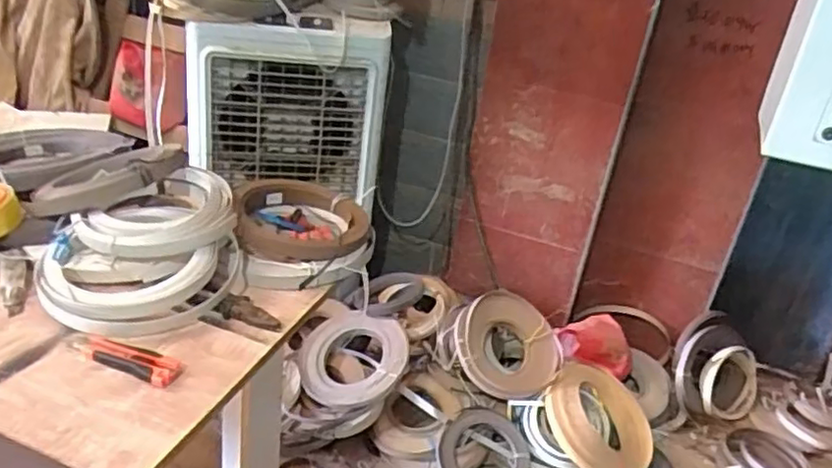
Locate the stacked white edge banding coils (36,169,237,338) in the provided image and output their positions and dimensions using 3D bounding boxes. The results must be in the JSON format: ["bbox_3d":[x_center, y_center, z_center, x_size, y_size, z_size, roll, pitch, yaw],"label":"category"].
[{"bbox_3d":[-0.383,0.012,0.907,0.253,0.097,0.296,-1,28,-17],"label":"stacked white edge banding coils"}]

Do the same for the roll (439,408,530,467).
[{"bbox_3d":[0.173,0.559,1.617,0.226,0.030,0.244,5,44,-5],"label":"roll"}]

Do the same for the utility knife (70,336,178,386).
[{"bbox_3d":[-0.343,0.143,0.761,0.141,0.016,0.040,19,29,20],"label":"utility knife"}]

